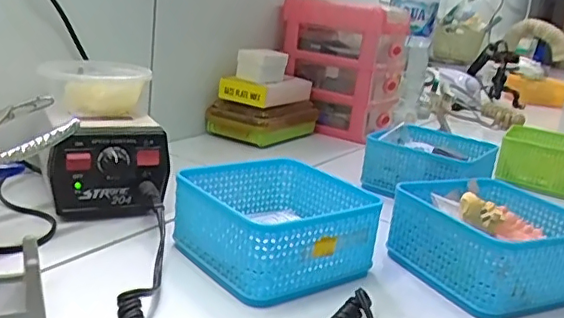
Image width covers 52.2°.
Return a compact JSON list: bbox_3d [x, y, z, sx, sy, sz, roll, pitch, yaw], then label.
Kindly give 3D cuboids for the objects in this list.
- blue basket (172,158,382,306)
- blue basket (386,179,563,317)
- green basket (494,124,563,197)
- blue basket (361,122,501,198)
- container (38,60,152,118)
[{"bbox_3d":[-0.006,0.053,0.476,0.130,0.063,0.130,-6,20,-36],"label":"blue basket"},{"bbox_3d":[0.177,0.069,0.489,0.131,0.066,0.130,-2,18,-28],"label":"blue basket"},{"bbox_3d":[0.369,0.006,0.789,0.128,0.058,0.154,16,18,29],"label":"green basket"},{"bbox_3d":[0.183,0.008,0.701,0.127,0.061,0.136,18,20,36],"label":"blue basket"},{"bbox_3d":[-0.185,-0.075,0.586,0.097,0.047,0.118,3,16,-12],"label":"container"}]

